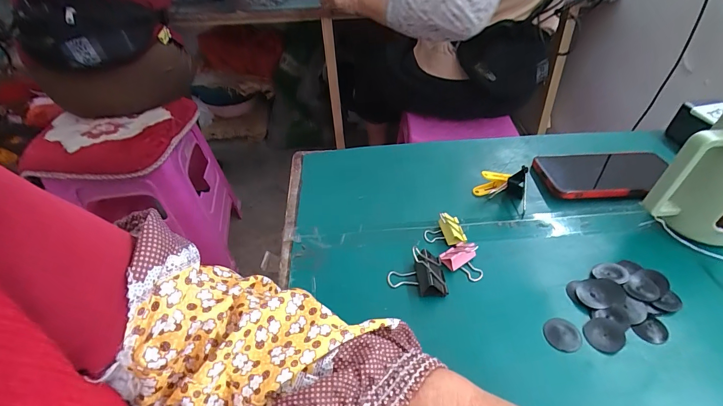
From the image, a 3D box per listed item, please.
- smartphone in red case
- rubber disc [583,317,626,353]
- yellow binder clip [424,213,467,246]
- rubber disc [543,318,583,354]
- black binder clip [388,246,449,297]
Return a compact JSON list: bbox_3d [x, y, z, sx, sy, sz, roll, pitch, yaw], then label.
[{"bbox_3d":[0.297,-0.031,0.437,0.155,0.018,0.074,1,44,3],"label":"smartphone in red case"},{"bbox_3d":[0.201,0.108,0.296,0.028,0.004,0.030,-1,44,1],"label":"rubber disc"},{"bbox_3d":[0.088,0.027,0.369,0.039,0.024,0.028,-10,44,-9],"label":"yellow binder clip"},{"bbox_3d":[0.167,0.109,0.297,0.029,0.004,0.028,-1,44,1],"label":"rubber disc"},{"bbox_3d":[0.052,0.059,0.328,0.054,0.036,0.040,-3,44,-2],"label":"black binder clip"}]

